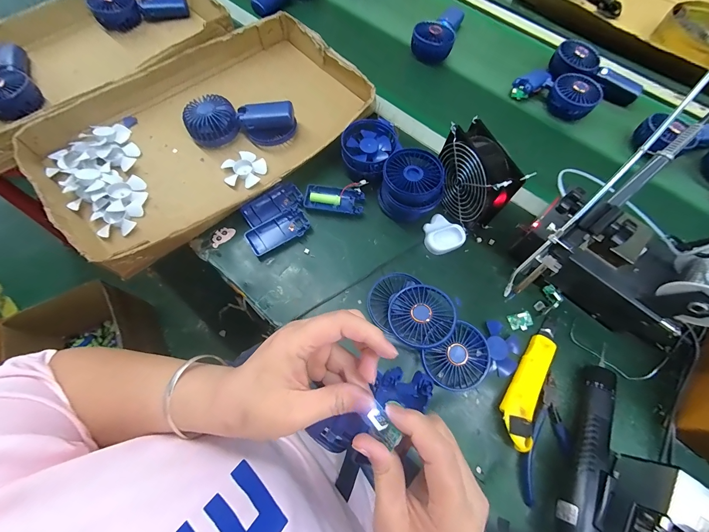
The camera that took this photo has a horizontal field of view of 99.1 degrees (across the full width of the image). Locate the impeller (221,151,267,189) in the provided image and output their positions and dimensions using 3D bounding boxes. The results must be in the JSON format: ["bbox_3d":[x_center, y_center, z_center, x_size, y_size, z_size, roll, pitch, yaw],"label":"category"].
[{"bbox_3d":[-0.186,-0.161,0.507,0.062,0.014,0.067,1,67,-2],"label":"impeller"}]

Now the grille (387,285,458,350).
[{"bbox_3d":[0.089,0.065,0.400,0.083,0.014,0.082,-4,61,7],"label":"grille"}]

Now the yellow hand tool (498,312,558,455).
[{"bbox_3d":[0.226,0.138,0.389,0.040,0.022,0.176,27,69,9],"label":"yellow hand tool"}]

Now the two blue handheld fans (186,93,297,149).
[{"bbox_3d":[-0.193,-0.249,0.520,0.177,0.039,0.077,-2,67,-3],"label":"two blue handheld fans"}]

